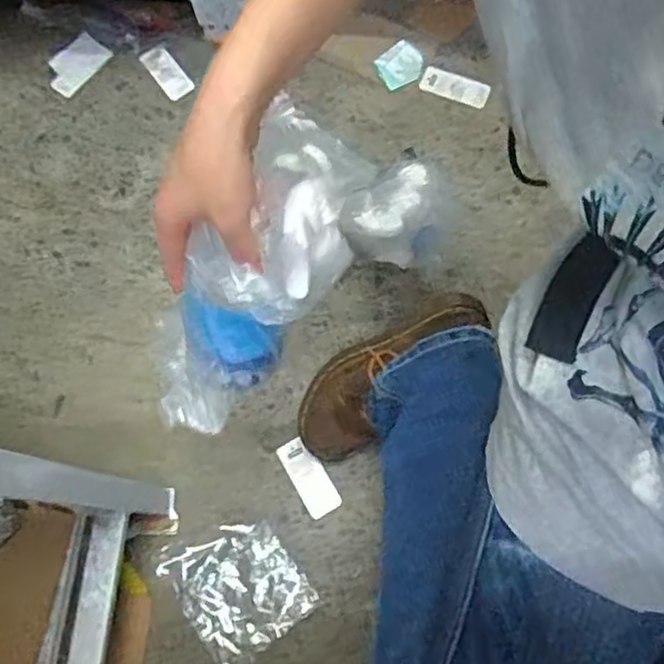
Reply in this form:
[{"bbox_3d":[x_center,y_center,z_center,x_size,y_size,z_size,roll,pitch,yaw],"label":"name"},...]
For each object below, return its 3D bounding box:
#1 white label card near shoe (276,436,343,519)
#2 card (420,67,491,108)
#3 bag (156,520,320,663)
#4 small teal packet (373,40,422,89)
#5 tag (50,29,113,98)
[{"bbox_3d":[-0.026,0.167,0.822,0.041,0.004,0.092,-29,76,-4],"label":"white label card near shoe"},{"bbox_3d":[0.166,-0.332,0.962,0.093,0.006,0.035,20,89,10],"label":"card"},{"bbox_3d":[-0.104,0.279,0.787,0.125,0.010,0.141,-37,75,-9],"label":"bag"},{"bbox_3d":[0.091,-0.367,0.969,0.064,0.014,0.054,-32,74,-7],"label":"small teal packet"},{"bbox_3d":[-0.363,-0.381,1.003,0.063,0.009,0.091,41,79,13],"label":"tag"}]

